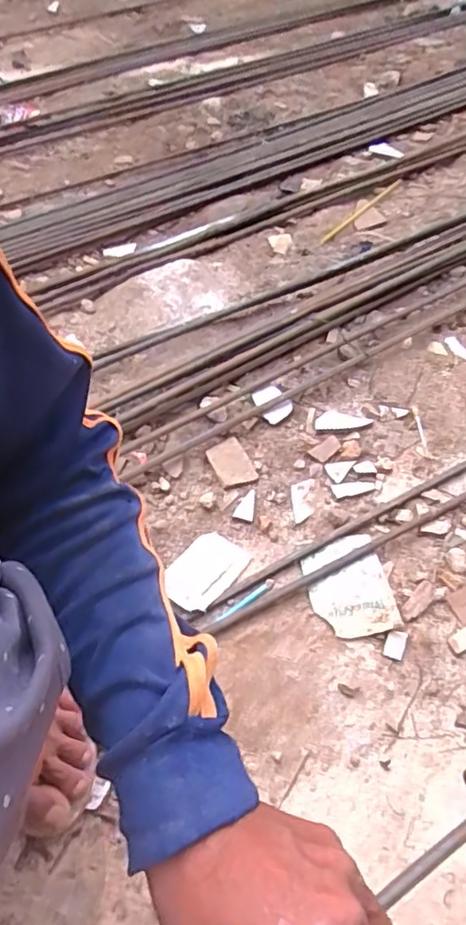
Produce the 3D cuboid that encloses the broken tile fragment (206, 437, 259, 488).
[{"bbox_3d":[-0.003,-0.001,0.682,0.044,0.014,0.061,-19,59,-15],"label":"broken tile fragment"}]

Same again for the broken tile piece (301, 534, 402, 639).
[{"bbox_3d":[0.120,0.128,0.610,0.082,0.008,0.104,-10,57,-9],"label":"broken tile piece"}]

